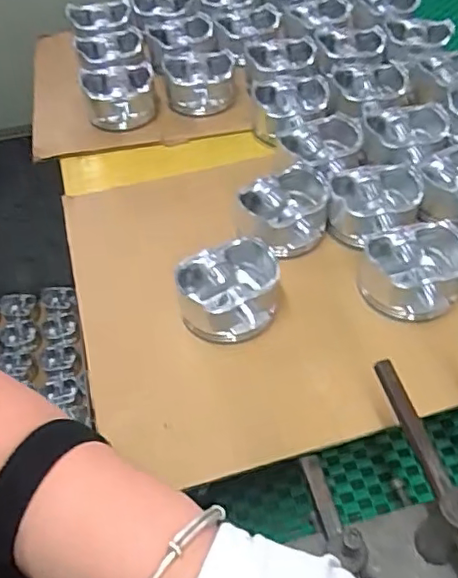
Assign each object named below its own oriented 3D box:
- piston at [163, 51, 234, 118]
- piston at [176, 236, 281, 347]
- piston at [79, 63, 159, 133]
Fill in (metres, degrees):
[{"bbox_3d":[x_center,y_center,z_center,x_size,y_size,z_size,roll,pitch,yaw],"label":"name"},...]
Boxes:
[{"bbox_3d":[-0.033,-0.236,0.648,0.074,0.039,0.074,-7,50,-2],"label":"piston"},{"bbox_3d":[0.001,0.002,0.458,0.079,0.043,0.071,-10,50,-5],"label":"piston"},{"bbox_3d":[-0.120,-0.214,0.632,0.077,0.044,0.072,-10,50,-5],"label":"piston"}]

